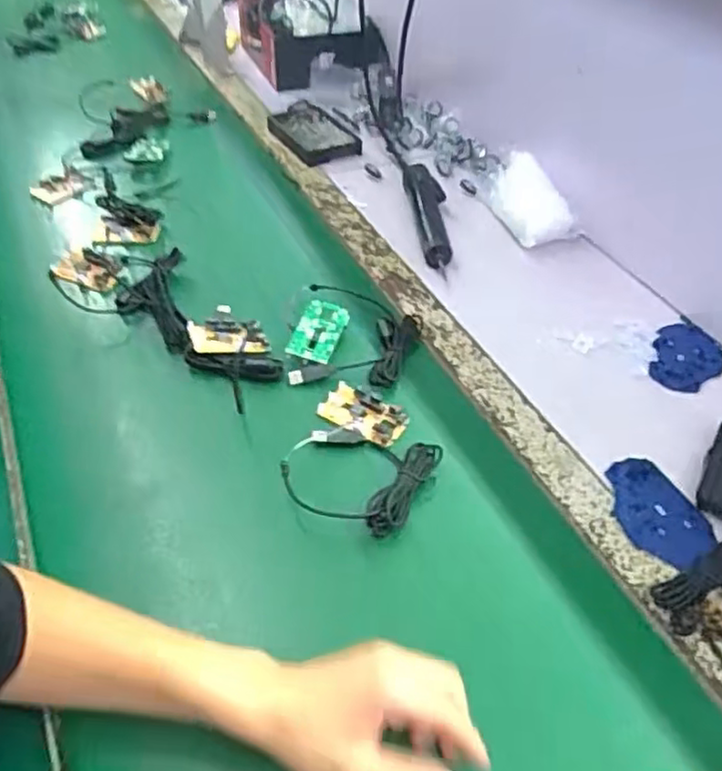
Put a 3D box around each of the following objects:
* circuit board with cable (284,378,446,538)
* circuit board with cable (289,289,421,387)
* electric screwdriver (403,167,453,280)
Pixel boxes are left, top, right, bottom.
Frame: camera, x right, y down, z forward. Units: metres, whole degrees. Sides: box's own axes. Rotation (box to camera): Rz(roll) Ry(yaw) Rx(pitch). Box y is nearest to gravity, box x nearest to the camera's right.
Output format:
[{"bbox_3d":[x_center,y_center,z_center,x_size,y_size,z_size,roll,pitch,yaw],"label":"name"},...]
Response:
[{"bbox_3d":[0.000,0.059,0.591,0.124,0.019,0.137,21,48,19],"label":"circuit board with cable"},{"bbox_3d":[-0.006,-0.057,0.704,0.130,0.021,0.138,3,44,2],"label":"circuit board with cable"},{"bbox_3d":[0.084,-0.211,0.843,0.042,0.033,0.216,-3,45,-4],"label":"electric screwdriver"}]

